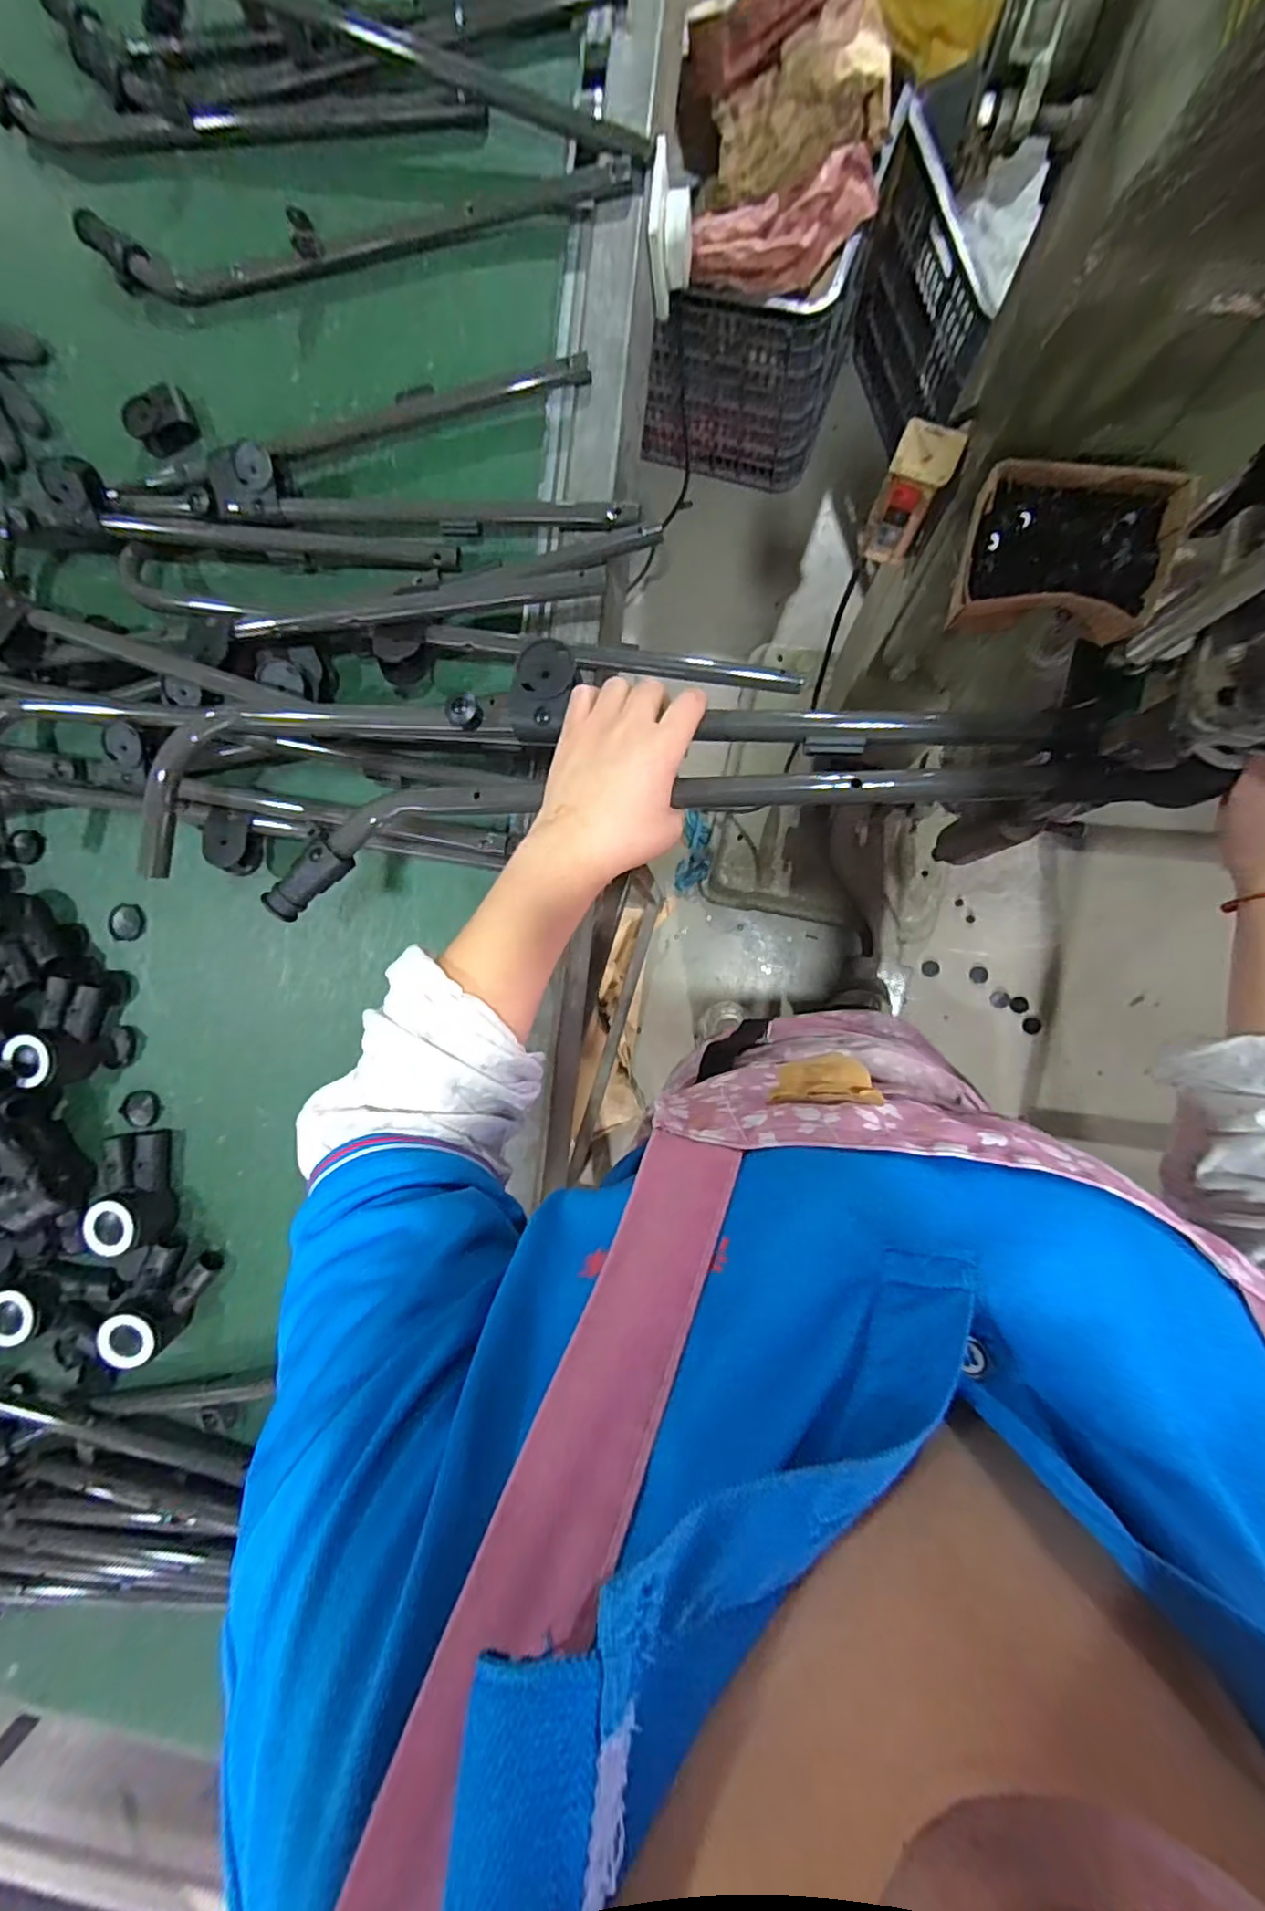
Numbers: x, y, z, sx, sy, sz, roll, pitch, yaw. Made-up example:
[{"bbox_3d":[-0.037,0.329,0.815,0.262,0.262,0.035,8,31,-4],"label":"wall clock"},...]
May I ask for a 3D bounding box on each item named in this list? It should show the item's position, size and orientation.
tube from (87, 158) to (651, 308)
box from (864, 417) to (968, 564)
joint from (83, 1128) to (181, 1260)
[{"bbox_3d":[-0.261,-0.675,0.574,0.533,0.034,0.071,0,89,6],"label":"tube"},{"bbox_3d":[0.241,-0.399,0.546,0.047,0.110,0.048,26,92,6],"label":"box"},{"bbox_3d":[-0.459,0.216,0.570,0.061,0.049,0.101,-6,89,6],"label":"joint"}]

